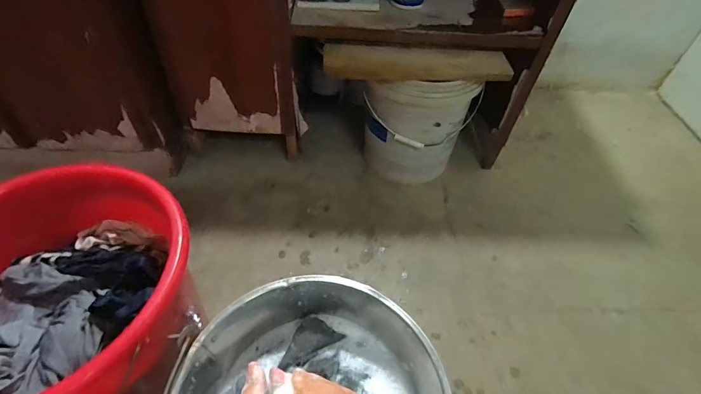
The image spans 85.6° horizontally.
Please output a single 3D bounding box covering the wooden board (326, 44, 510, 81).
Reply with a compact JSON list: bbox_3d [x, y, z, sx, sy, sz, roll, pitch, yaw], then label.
[{"bbox_3d":[0.139,-0.281,0.798,0.382,0.069,0.043,4,49,-1],"label":"wooden board"}]

